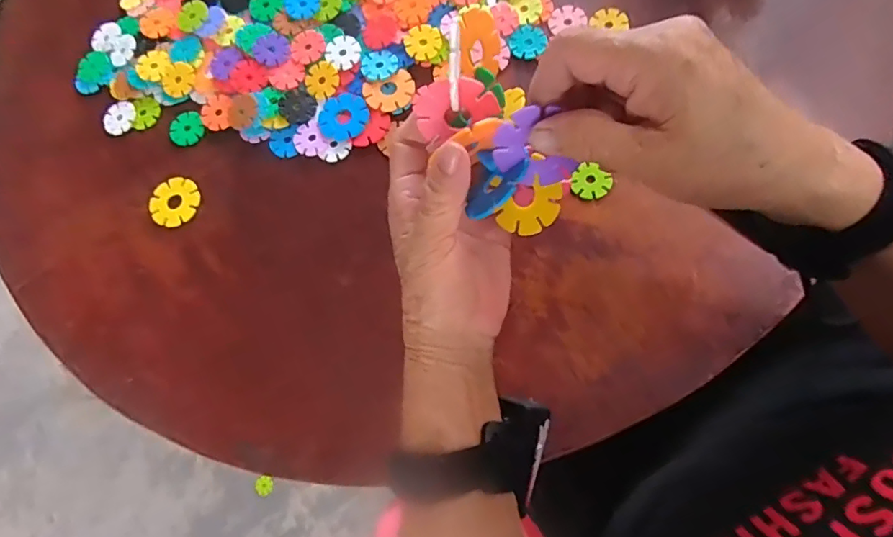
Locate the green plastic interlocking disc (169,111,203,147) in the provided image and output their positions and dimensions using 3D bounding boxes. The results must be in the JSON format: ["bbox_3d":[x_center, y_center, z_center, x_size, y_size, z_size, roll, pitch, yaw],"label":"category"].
[{"bbox_3d":[-0.231,-0.125,0.456,0.030,0.004,0.032,-2,75,7],"label":"green plastic interlocking disc"}]

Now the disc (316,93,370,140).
[{"bbox_3d":[-0.088,-0.131,0.437,0.044,0.004,0.040,-2,75,7],"label":"disc"}]

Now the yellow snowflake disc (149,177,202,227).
[{"bbox_3d":[-0.231,-0.057,0.437,0.040,0.004,0.044,-2,75,7],"label":"yellow snowflake disc"}]

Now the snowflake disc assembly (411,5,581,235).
[{"bbox_3d":[0.022,-0.075,0.263,0.056,0.059,0.116,-23,86,-6],"label":"snowflake disc assembly"}]

